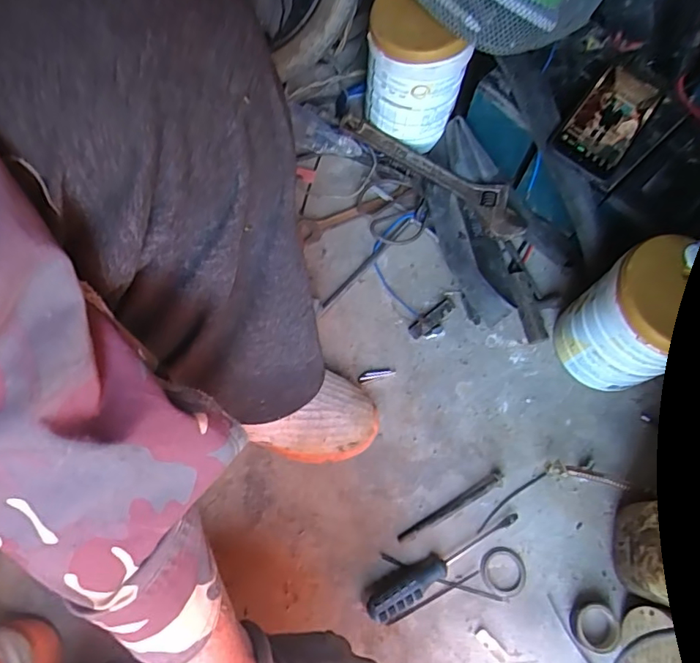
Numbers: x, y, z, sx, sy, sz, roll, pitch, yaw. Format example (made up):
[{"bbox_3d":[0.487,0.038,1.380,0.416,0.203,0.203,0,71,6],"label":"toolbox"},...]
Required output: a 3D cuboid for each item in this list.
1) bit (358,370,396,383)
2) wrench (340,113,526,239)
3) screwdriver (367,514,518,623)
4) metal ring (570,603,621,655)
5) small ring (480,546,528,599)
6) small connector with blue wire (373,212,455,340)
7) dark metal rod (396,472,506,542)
[{"bbox_3d":[0.033,0.054,0.643,0.047,0.007,0.013,-12,72,-4],"label":"bit"},{"bbox_3d":[0.114,-0.221,0.705,0.287,0.021,0.056,38,76,11],"label":"wrench"},{"bbox_3d":[0.102,0.249,0.558,0.188,0.030,0.032,-32,75,-10],"label":"screwdriver"},{"bbox_3d":[0.258,0.311,0.542,0.045,0.015,0.046,0,72,0],"label":"metal ring"},{"bbox_3d":[0.169,0.266,0.570,0.051,0.004,0.050,0,72,0],"label":"small ring"},{"bbox_3d":[0.080,-0.071,0.679,0.075,0.013,0.171,-20,73,-6],"label":"small connector with blue wire"},{"bbox_3d":[0.117,0.201,0.588,0.139,0.007,0.016,-30,74,-9],"label":"dark metal rod"}]

